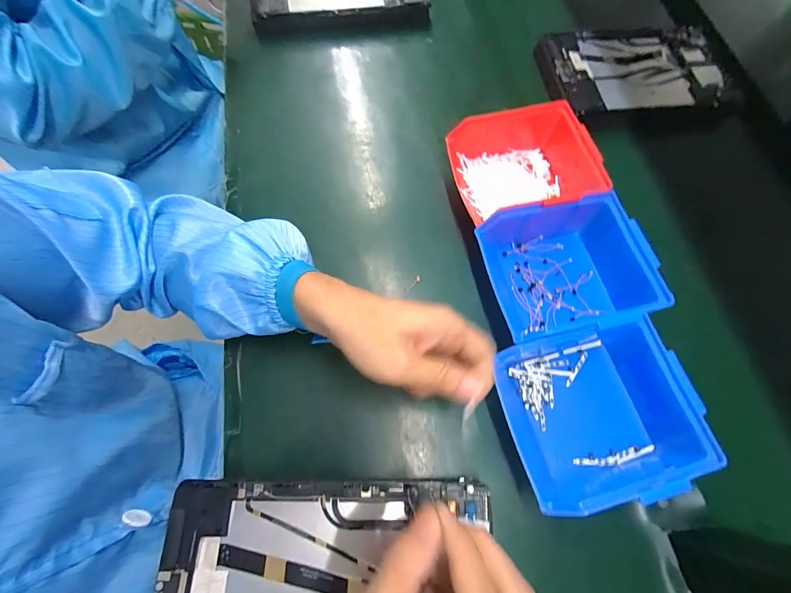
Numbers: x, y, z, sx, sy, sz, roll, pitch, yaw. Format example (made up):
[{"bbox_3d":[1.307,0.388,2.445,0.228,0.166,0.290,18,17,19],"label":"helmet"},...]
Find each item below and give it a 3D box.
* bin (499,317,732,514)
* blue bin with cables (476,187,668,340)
[{"bbox_3d":[0.167,0.091,0.299,0.144,0.066,0.136,-10,69,-4],"label":"bin"},{"bbox_3d":[0.159,-0.022,0.344,0.141,0.074,0.117,-9,68,-4],"label":"blue bin with cables"}]

